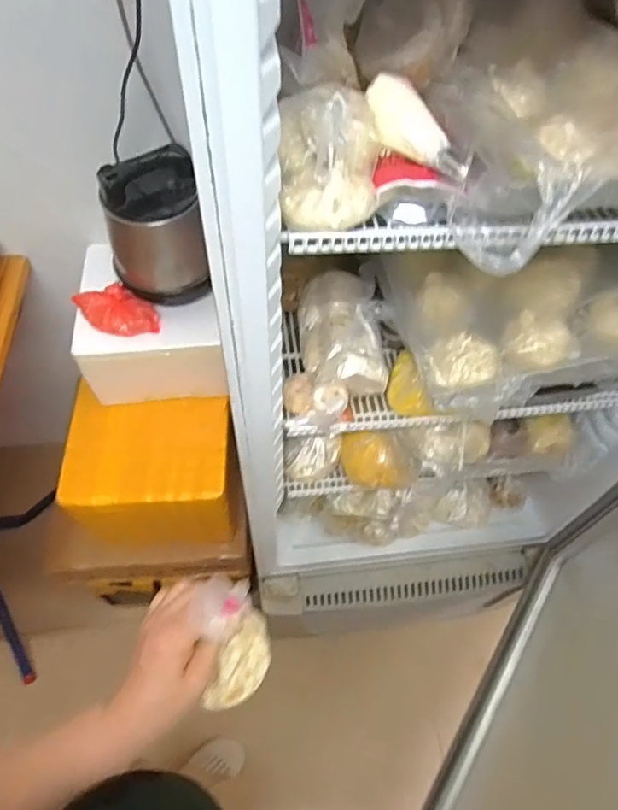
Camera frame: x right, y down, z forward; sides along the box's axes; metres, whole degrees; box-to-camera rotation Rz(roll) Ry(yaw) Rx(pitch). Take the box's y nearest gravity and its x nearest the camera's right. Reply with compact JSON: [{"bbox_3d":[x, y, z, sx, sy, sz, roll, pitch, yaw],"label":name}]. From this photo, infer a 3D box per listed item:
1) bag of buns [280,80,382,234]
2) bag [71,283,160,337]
[{"bbox_3d":[0.019,-0.226,0.466,0.094,0.073,0.125,3,57,-1],"label":"bag of buns"},{"bbox_3d":[-0.342,-0.167,0.927,0.152,0.046,0.076,13,58,5],"label":"bag"}]

